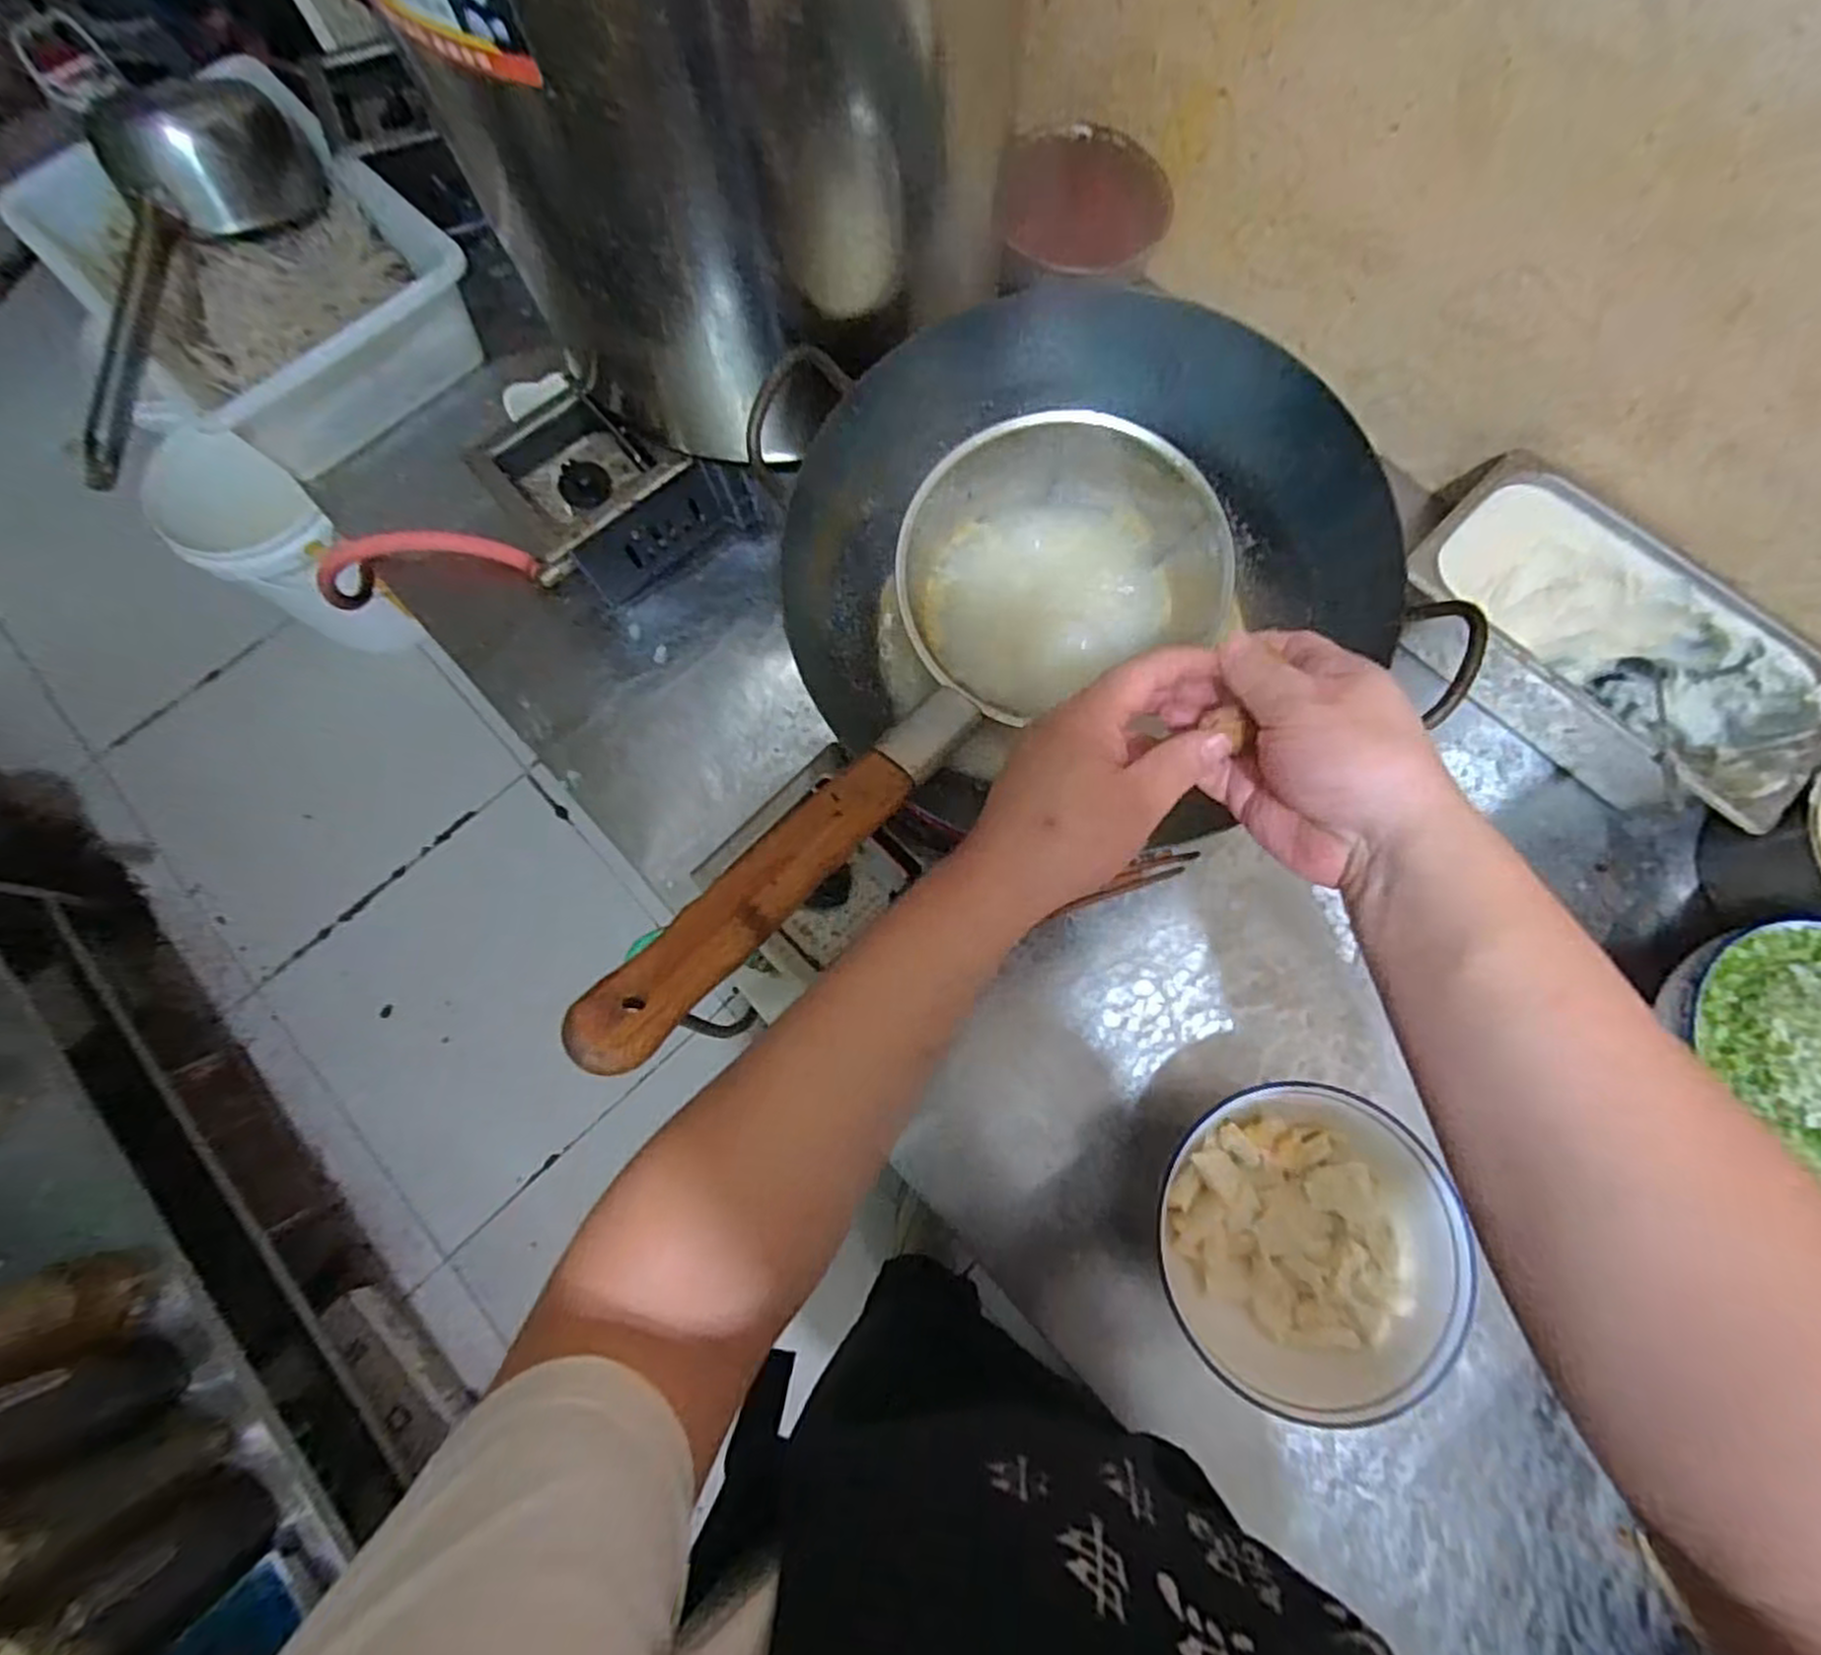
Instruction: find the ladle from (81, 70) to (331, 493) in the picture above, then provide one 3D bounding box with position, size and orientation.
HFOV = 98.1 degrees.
[{"bbox_3d":[-0.651,-0.484,0.678,0.099,0.110,0.380,20,74,8],"label":"ladle"}]

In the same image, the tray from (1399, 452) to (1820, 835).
[{"bbox_3d":[0.577,-0.147,0.676,0.179,0.106,0.328,-42,76,-11],"label":"tray"}]

